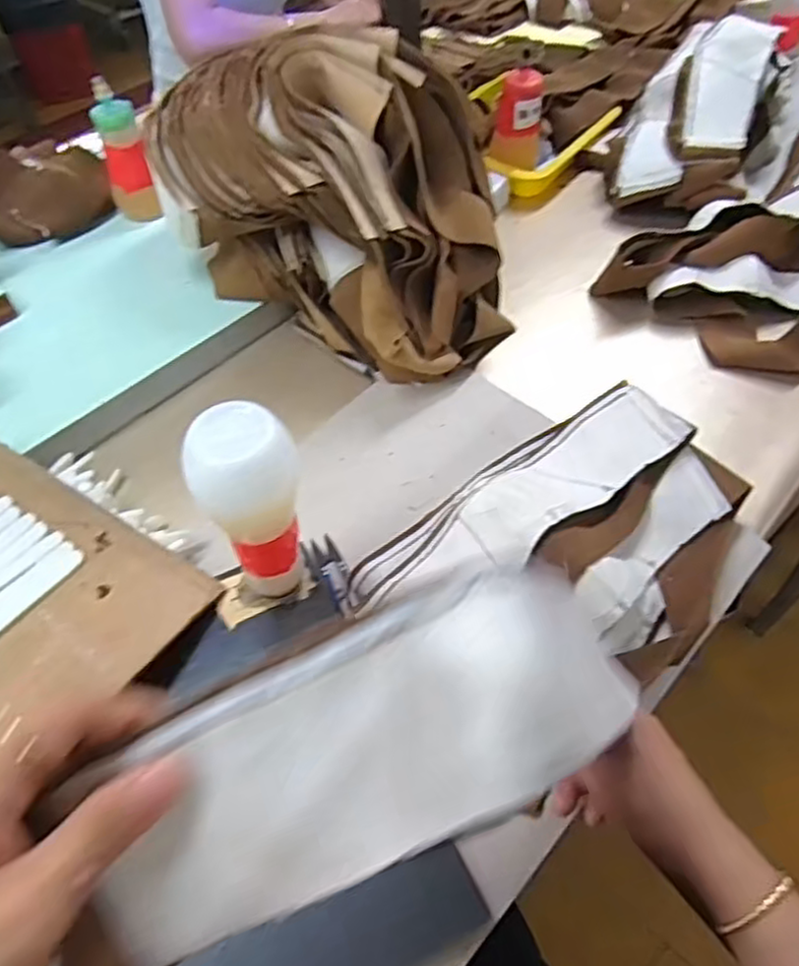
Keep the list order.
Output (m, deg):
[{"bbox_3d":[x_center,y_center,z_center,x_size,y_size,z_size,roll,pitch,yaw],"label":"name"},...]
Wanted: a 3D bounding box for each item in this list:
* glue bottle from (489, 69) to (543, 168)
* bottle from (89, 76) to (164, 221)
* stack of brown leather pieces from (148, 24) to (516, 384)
[{"bbox_3d":[0.153,-0.462,0.919,0.057,0.114,0.050,7,52,9],"label":"glue bottle"},{"bbox_3d":[-0.328,-0.390,0.866,0.049,0.139,0.051,-39,58,-25],"label":"bottle"},{"bbox_3d":[-0.064,-0.296,0.750,0.377,0.224,0.218,28,58,24],"label":"stack of brown leather pieces"}]

